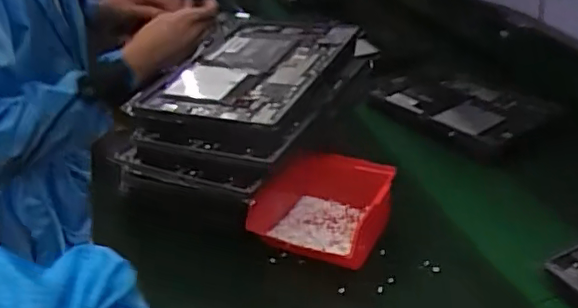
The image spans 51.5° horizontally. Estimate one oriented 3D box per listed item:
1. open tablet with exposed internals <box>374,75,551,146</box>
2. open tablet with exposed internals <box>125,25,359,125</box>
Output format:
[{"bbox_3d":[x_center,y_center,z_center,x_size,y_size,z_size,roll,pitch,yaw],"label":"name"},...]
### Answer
[{"bbox_3d":[0.253,-0.083,0.918,0.159,0.024,0.254,-23,36,-31],"label":"open tablet with exposed internals"},{"bbox_3d":[-0.046,-0.103,0.705,0.181,0.024,0.272,9,31,18],"label":"open tablet with exposed internals"}]

